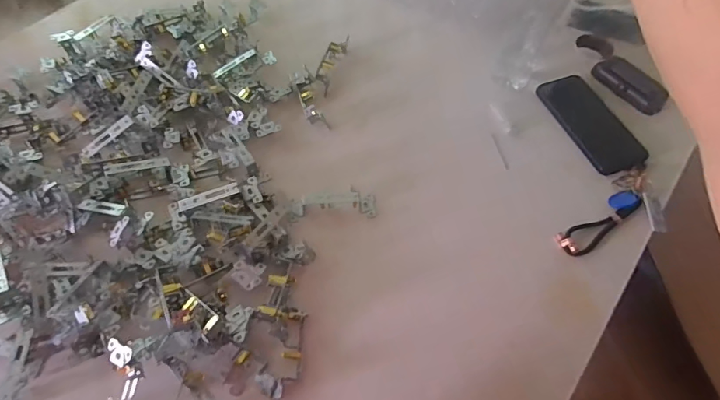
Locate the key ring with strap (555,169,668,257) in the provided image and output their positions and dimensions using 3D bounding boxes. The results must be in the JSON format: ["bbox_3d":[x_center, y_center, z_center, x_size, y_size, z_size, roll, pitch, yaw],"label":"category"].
[{"bbox_3d":[0.316,0.023,0.558,0.168,0.015,0.077,-31,66,-20],"label":"key ring with strap"}]

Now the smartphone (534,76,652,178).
[{"bbox_3d":[0.328,-0.109,0.646,0.075,0.018,0.164,-17,62,-13],"label":"smartphone"}]

